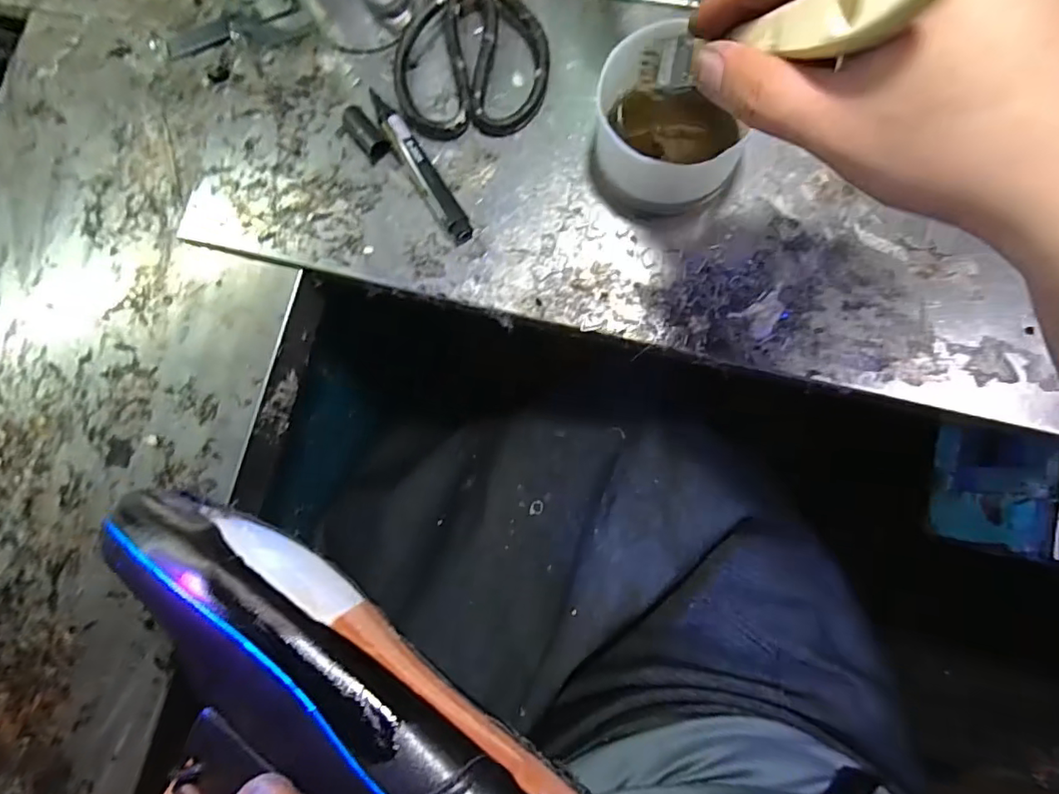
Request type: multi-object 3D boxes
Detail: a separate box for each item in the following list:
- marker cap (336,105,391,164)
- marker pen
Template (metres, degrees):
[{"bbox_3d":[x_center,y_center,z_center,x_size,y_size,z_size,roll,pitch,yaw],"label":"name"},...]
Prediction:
[{"bbox_3d":[-0.115,-0.180,0.375,0.023,0.013,0.040,-39,80,0],"label":"marker cap"},{"bbox_3d":[-0.076,-0.160,0.371,0.016,0.020,0.124,-32,80,1],"label":"marker pen"}]

